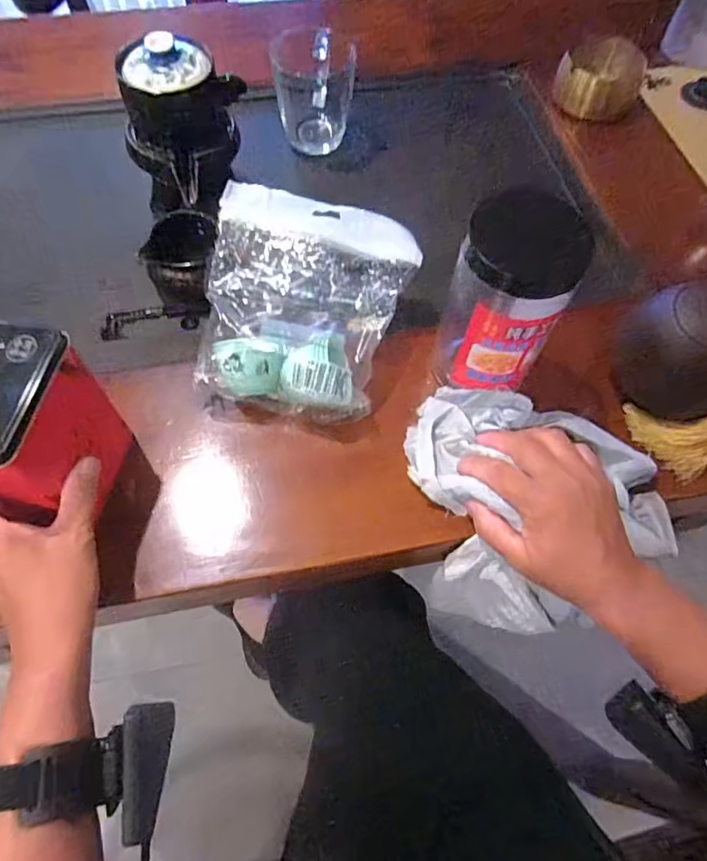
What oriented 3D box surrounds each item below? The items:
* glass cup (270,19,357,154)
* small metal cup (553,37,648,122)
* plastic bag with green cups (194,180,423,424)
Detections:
[{"bbox_3d":[-0.044,-0.385,0.621,0.087,0.094,0.085,1,62,-2],"label":"glass cup"},{"bbox_3d":[0.304,-0.432,0.669,0.099,0.062,0.074,25,64,10],"label":"small metal cup"},{"bbox_3d":[-0.042,-0.099,0.469,0.163,0.091,0.176,9,62,3],"label":"plastic bag with green cups"}]

